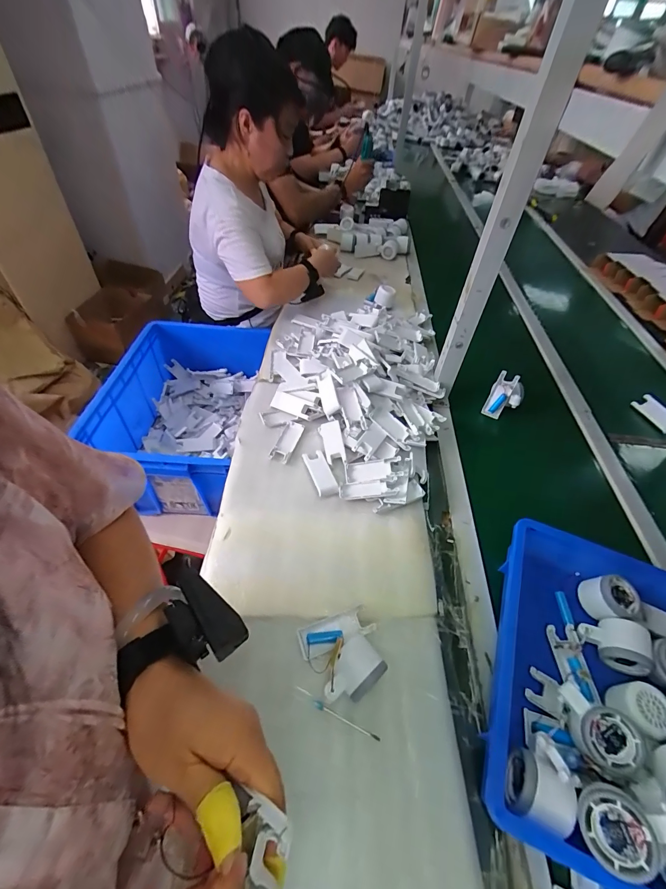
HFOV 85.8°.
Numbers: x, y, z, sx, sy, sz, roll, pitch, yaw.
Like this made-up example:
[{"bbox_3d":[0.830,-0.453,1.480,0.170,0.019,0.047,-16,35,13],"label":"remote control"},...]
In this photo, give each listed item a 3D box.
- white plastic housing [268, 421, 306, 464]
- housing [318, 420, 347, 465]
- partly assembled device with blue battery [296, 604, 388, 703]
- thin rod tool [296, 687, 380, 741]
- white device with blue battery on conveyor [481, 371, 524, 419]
[{"bbox_3d":[-0.092,-0.006,0.714,0.042,0.011,0.108,16,51,8],"label":"white plastic housing"},{"bbox_3d":[-0.002,-0.003,0.713,0.042,0.010,0.095,-16,59,9],"label":"housing"},{"bbox_3d":[0.015,0.270,0.465,0.102,0.048,0.102,-11,52,-14],"label":"partly assembled device with blue battery"},{"bbox_3d":[0.004,0.333,0.441,0.113,0.004,0.010,23,52,13],"label":"thin rod tool"},{"bbox_3d":[0.390,-0.106,0.812,0.067,0.101,0.023,24,13,12],"label":"white device with blue battery on conveyor"}]

